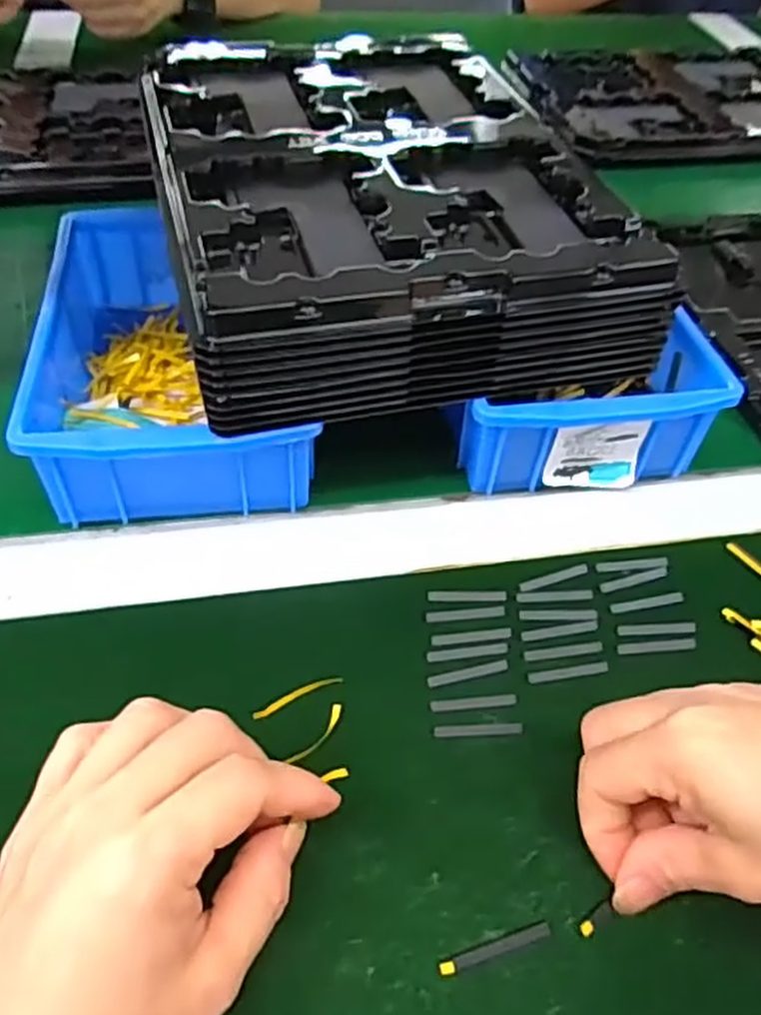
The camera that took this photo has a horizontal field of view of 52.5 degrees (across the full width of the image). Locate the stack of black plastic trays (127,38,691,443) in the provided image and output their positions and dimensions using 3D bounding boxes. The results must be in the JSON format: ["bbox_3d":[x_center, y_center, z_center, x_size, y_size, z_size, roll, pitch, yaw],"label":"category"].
[{"bbox_3d":[-0.007,-0.170,0.415,0.209,0.061,0.279,-10,51,-13],"label":"stack of black plastic trays"}]

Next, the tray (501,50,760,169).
[{"bbox_3d":[0.281,-0.383,0.734,0.288,0.023,0.192,-10,52,-12],"label":"tray"}]

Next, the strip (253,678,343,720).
[{"bbox_3d":[-0.034,0.077,0.317,0.039,0.004,0.007,-21,55,-20],"label":"strip"}]

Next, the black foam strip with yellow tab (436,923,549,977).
[{"bbox_3d":[0.039,0.148,0.259,0.040,0.004,0.005,-14,53,-15],"label":"black foam strip with yellow tab"}]

